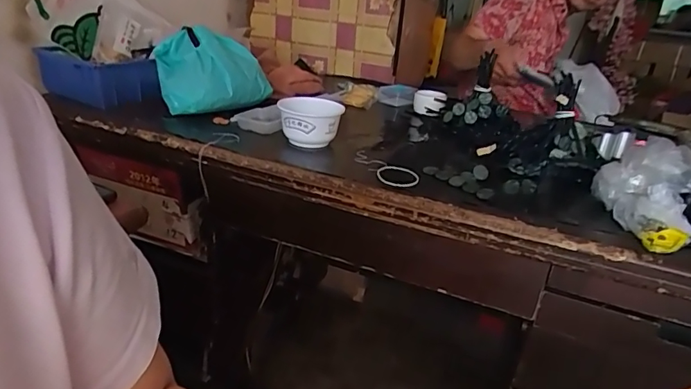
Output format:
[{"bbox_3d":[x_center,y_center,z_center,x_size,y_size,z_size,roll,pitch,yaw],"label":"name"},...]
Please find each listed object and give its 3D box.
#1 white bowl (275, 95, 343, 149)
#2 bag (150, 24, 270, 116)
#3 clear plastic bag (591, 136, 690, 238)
[{"bbox_3d":[-0.061,-0.127,0.839,0.111,0.069,0.112,5,24,2],"label":"white bowl"},{"bbox_3d":[-0.255,-0.233,0.949,0.219,0.160,0.141,-8,27,-26],"label":"bag"},{"bbox_3d":[0.411,-0.008,0.652,0.124,0.085,0.198,20,28,31],"label":"clear plastic bag"}]

